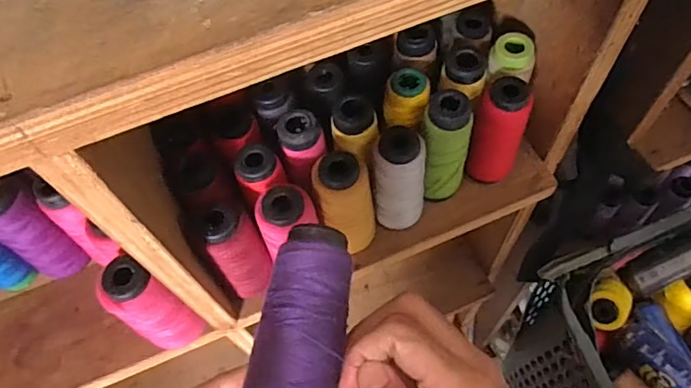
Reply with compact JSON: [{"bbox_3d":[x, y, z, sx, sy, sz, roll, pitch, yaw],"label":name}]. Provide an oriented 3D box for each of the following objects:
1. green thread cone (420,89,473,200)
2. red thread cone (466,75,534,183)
[{"bbox_3d":[0.081,-0.035,0.428,0.039,0.107,0.039,-1,61,3],"label":"green thread cone"},{"bbox_3d":[0.131,-0.052,0.435,0.044,0.099,0.041,17,64,12],"label":"red thread cone"}]

